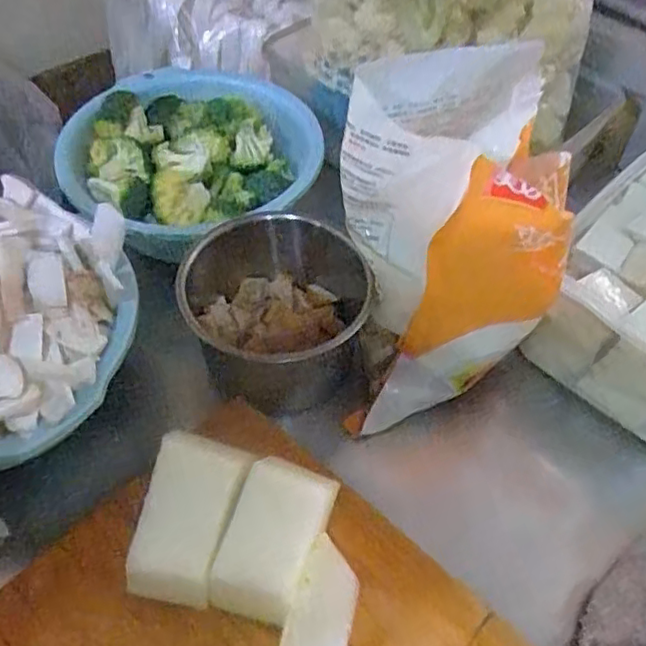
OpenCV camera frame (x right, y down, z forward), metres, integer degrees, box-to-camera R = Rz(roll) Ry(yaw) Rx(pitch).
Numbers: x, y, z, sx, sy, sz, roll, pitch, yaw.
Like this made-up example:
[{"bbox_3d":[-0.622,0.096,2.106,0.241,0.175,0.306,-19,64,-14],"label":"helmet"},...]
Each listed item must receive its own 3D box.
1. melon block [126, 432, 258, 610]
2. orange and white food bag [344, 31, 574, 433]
[{"bbox_3d":[-0.076,0.118,0.374,0.052,0.055,0.080,9,53,6],"label":"melon block"},{"bbox_3d":[0.091,-0.050,0.433,0.172,0.217,0.112,-21,56,-17],"label":"orange and white food bag"}]

